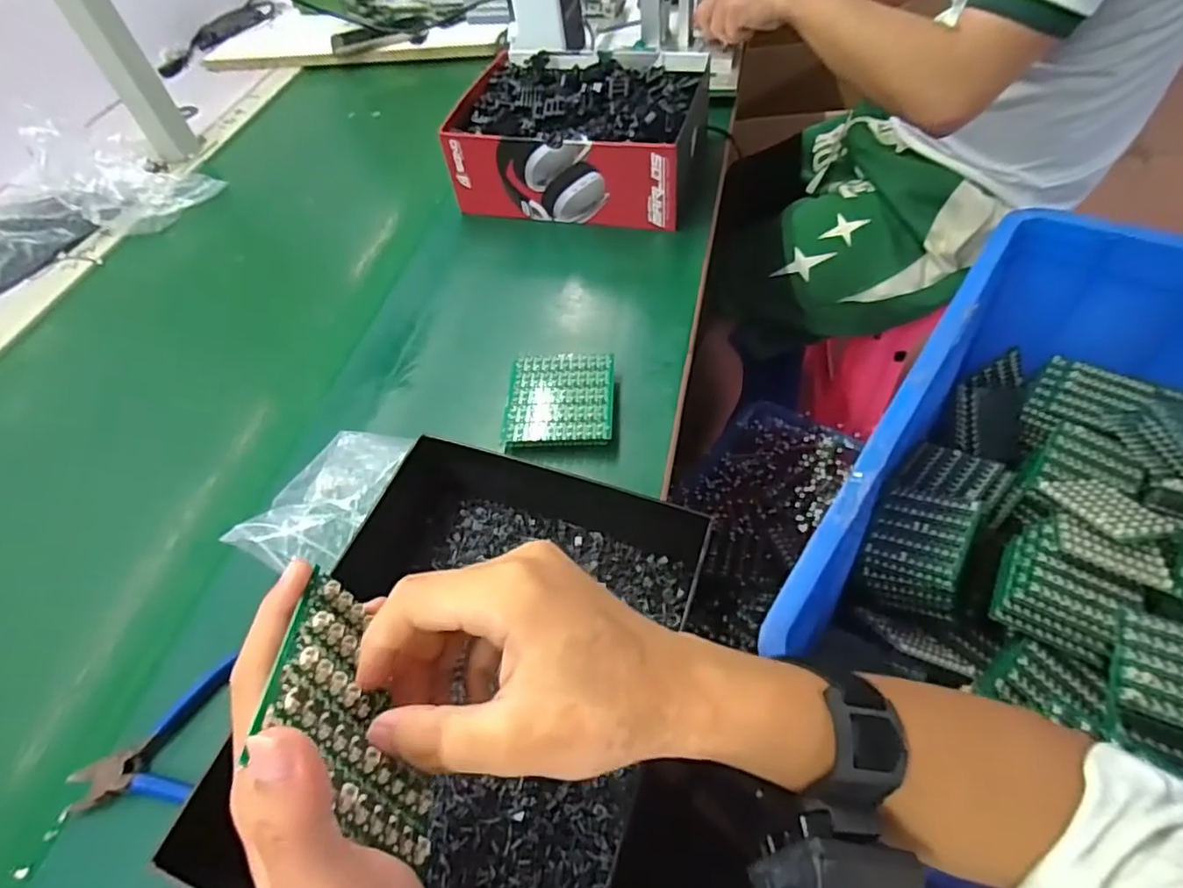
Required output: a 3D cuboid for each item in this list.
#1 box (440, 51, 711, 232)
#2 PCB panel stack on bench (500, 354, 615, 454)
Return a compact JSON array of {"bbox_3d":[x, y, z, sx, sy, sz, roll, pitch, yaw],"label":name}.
[{"bbox_3d":[-0.011,-0.322,0.669,0.243,0.099,0.184,10,56,15],"label":"box"},{"bbox_3d":[-0.024,-0.035,0.491,0.082,0.013,0.083,-2,53,7],"label":"PCB panel stack on bench"}]

